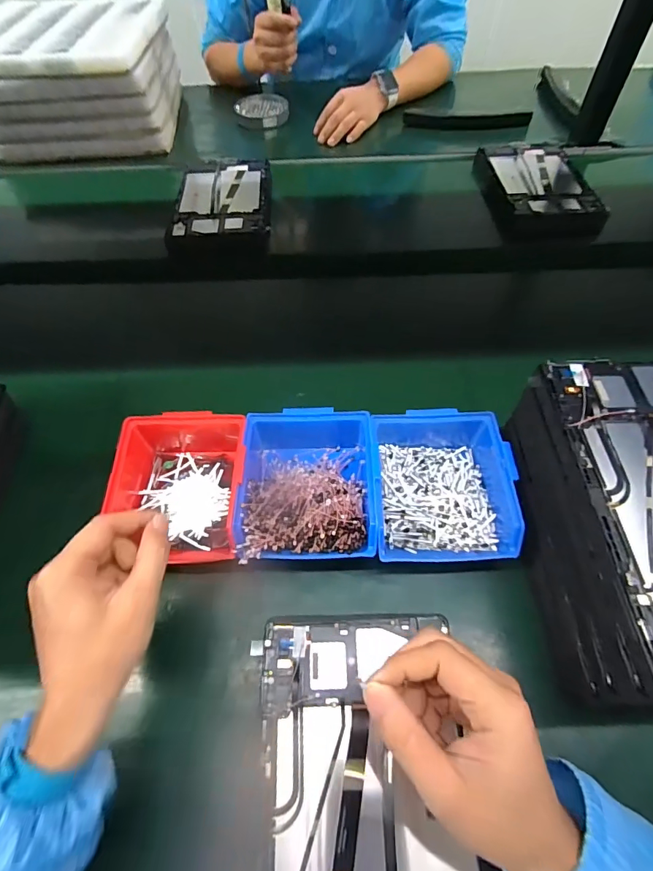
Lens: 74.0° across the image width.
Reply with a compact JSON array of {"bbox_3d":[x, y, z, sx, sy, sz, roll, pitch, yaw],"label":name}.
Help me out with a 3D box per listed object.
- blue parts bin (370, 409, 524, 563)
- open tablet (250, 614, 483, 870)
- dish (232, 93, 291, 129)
[{"bbox_3d":[0.107,0.041,0.416,0.125,0.064,0.154,2,57,2],"label":"blue parts bin"},{"bbox_3d":[0.025,0.256,0.300,0.144,0.013,0.241,-4,57,-2],"label":"open tablet"},{"bbox_3d":[-0.140,-0.715,0.948,0.112,0.027,0.133,-5,57,-2],"label":"dish"}]

